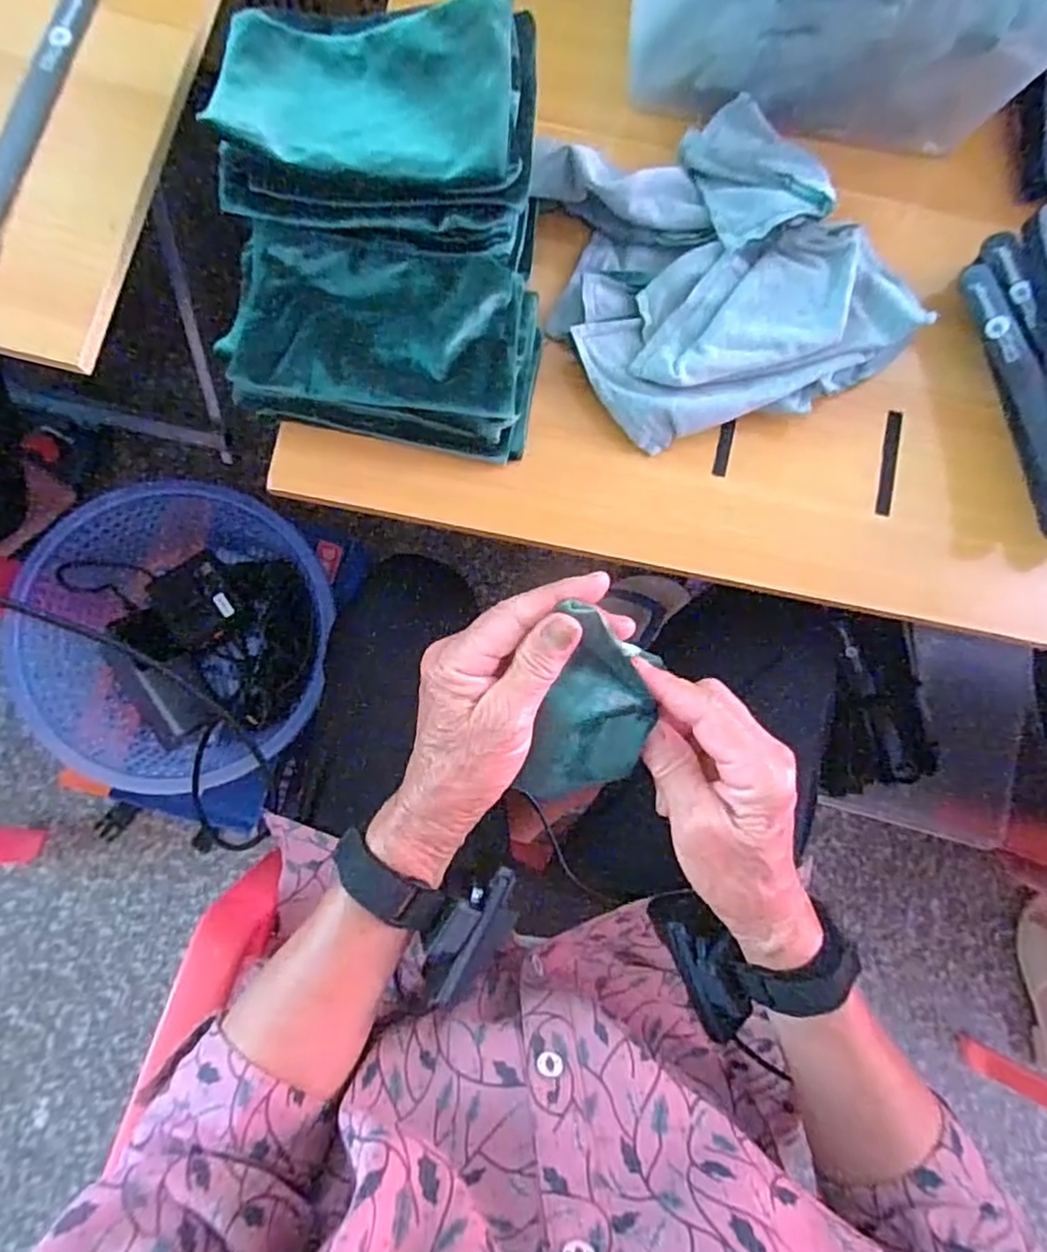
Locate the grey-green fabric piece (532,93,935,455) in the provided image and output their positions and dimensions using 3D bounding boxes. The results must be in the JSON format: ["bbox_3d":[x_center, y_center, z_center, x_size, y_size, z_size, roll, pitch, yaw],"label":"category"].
[{"bbox_3d":[0.127,-0.236,0.442,0.213,0.056,0.209,-25,85,-7],"label":"grey-green fabric piece"}]

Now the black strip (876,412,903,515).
[{"bbox_3d":[0.253,-0.114,0.463,0.013,0.005,0.077,13,81,-3],"label":"black strip"}]

